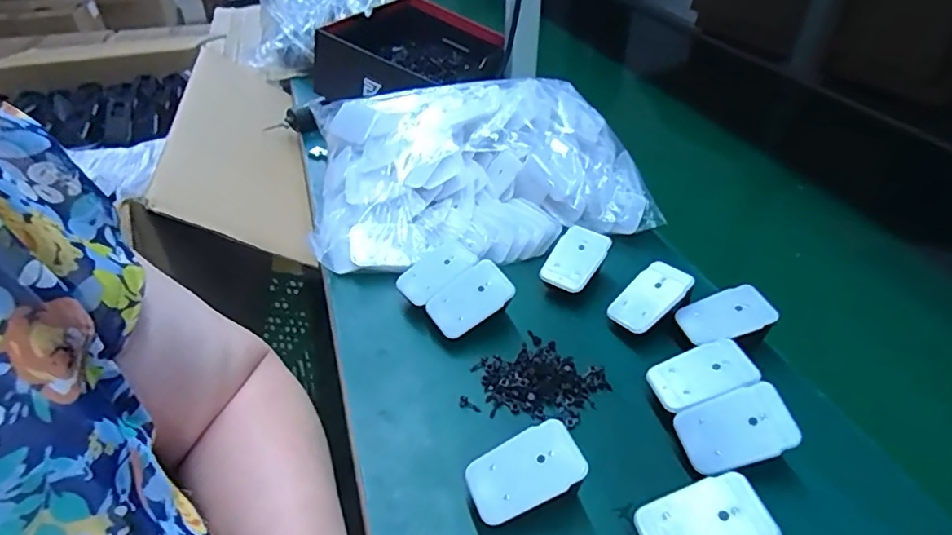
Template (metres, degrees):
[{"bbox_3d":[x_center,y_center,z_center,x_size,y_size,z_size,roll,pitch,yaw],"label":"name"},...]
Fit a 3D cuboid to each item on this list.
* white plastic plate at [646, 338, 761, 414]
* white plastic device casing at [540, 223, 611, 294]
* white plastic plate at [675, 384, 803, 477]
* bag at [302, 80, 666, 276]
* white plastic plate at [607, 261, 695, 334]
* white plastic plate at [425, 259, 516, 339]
[{"bbox_3d":[0.165,0.078,0.400,0.070,0.007,0.052,-22,30,3],"label":"white plastic plate"},{"bbox_3d":[0.092,-0.009,0.512,0.045,0.005,0.068,29,65,27],"label":"white plastic device casing"},{"bbox_3d":[0.173,0.108,0.365,0.070,0.004,0.045,-23,55,6],"label":"white plastic plate"},{"bbox_3d":[-0.015,-0.121,0.619,0.336,0.116,0.279,-8,41,-15],"label":"bag"},{"bbox_3d":[0.148,0.024,0.469,0.071,0.008,0.044,-38,47,-11],"label":"white plastic plate"},{"bbox_3d":[-0.006,0.025,0.466,0.071,0.006,0.047,-34,63,-12],"label":"white plastic plate"}]

